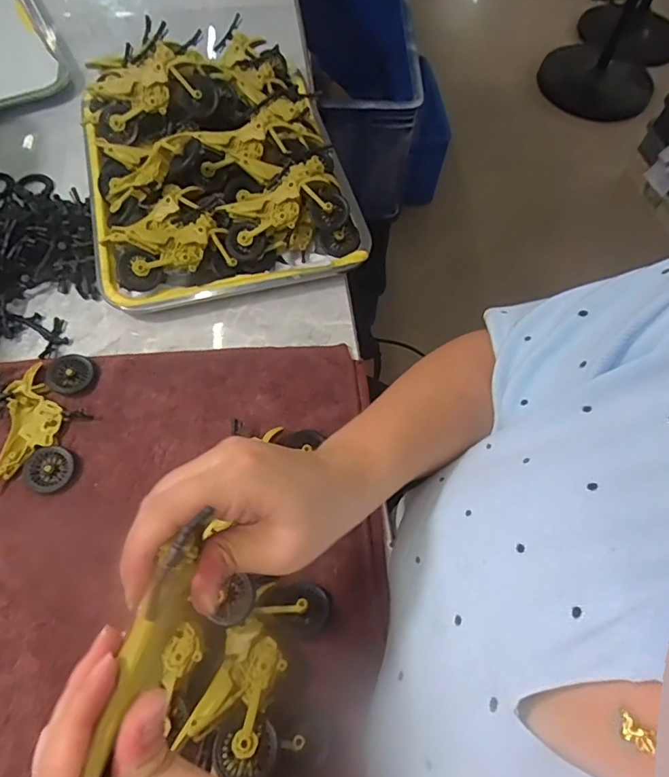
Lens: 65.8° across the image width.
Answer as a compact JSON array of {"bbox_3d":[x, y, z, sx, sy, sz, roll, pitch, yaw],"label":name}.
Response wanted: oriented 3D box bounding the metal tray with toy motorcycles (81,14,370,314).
[{"bbox_3d":[-0.127,-0.248,0.524,0.253,0.097,0.328,-14,64,-9],"label":"metal tray with toy motorcycles"}]

